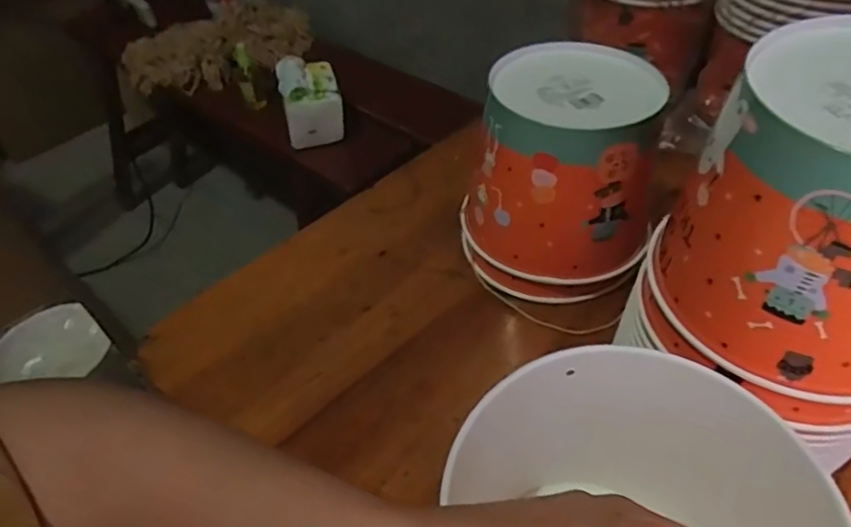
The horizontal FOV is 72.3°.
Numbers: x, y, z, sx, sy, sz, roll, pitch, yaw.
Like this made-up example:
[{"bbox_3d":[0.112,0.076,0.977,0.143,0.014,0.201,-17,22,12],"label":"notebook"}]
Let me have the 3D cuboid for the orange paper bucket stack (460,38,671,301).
[{"bbox_3d":[0.107,-0.071,0.483,0.142,0.159,0.128,8,47,10],"label":"orange paper bucket stack"}]

